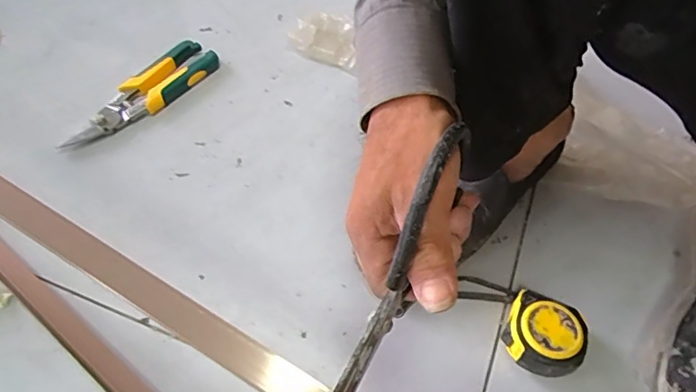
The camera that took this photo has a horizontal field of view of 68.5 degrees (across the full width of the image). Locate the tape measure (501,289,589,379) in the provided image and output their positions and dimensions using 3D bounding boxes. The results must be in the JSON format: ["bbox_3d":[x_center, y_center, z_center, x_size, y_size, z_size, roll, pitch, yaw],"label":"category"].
[{"bbox_3d":[0.166,0.119,0.437,0.063,0.043,0.067,22,58,14],"label":"tape measure"}]

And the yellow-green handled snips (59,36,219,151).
[{"bbox_3d":[-0.243,-0.119,0.603,0.057,0.018,0.200,34,61,20],"label":"yellow-green handled snips"}]

